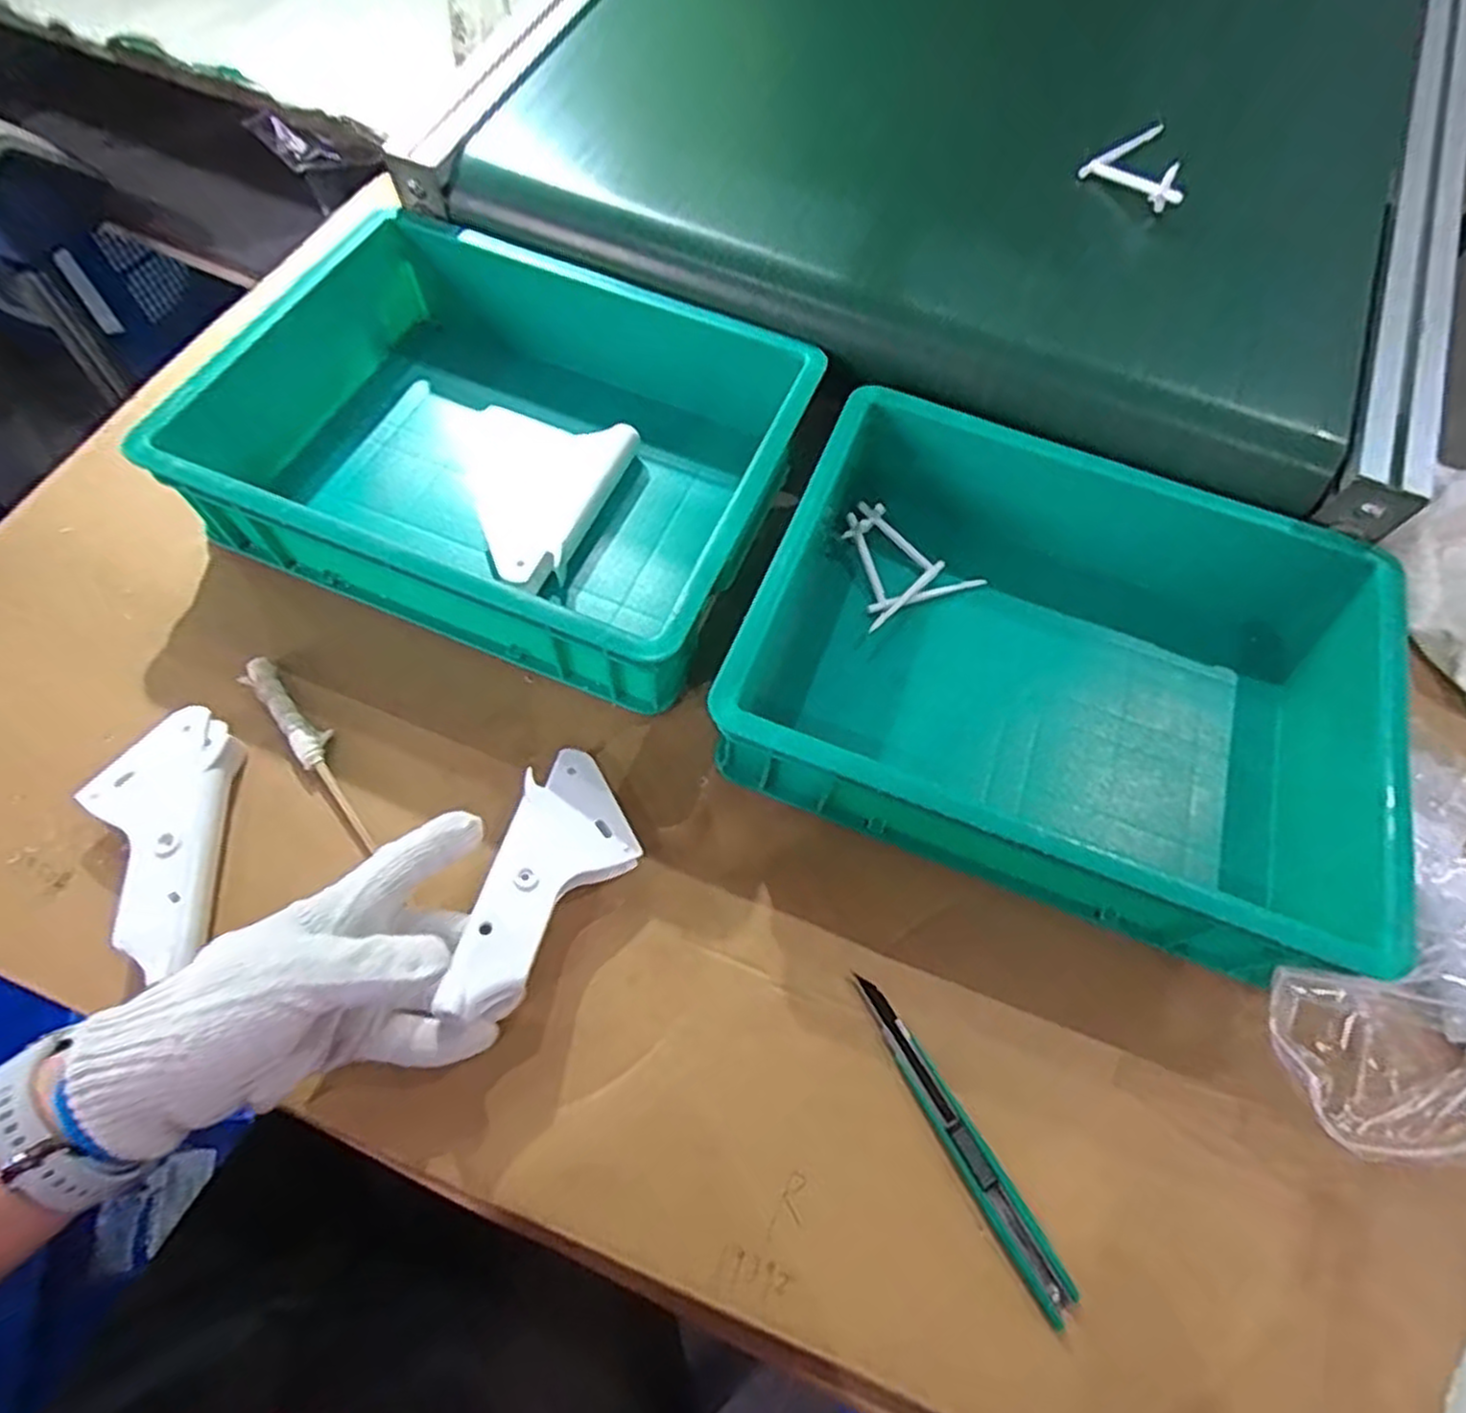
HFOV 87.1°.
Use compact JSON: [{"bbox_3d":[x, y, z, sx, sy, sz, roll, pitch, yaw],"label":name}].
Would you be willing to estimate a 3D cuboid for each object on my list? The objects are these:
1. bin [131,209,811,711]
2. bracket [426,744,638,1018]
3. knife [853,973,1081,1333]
[{"bbox_3d":[-0.145,-0.167,0.510,0.337,0.108,0.264,20,62,7],"label":"bin"},{"bbox_3d":[-0.094,0.092,0.392,0.062,0.029,0.139,20,53,6],"label":"bracket"},{"bbox_3d":[0.107,0.204,0.367,0.018,0.009,0.157,-26,68,-16],"label":"knife"}]

